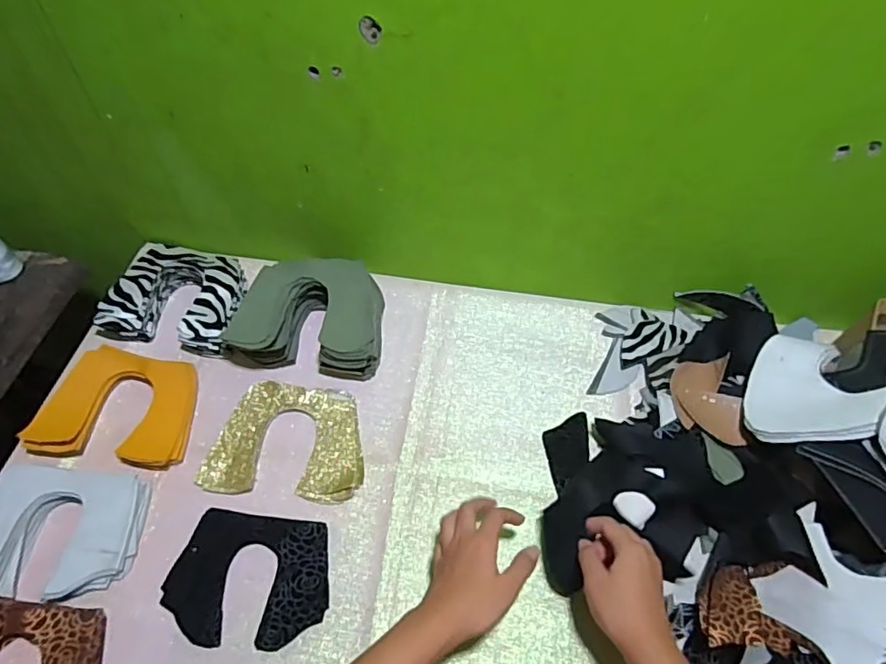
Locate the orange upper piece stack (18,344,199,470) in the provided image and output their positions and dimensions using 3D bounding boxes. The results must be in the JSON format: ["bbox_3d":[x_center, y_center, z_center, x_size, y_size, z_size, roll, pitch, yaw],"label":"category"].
[{"bbox_3d":[-0.365,0.084,0.623,0.164,0.029,0.123,9,64,-2],"label":"orange upper piece stack"}]

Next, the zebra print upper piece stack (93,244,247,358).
[{"bbox_3d":[-0.335,-0.043,0.709,0.162,0.051,0.135,6,55,3],"label":"zebra print upper piece stack"}]

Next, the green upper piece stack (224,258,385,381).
[{"bbox_3d":[-0.165,-0.017,0.680,0.174,0.076,0.133,4,55,2],"label":"green upper piece stack"}]

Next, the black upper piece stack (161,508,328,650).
[{"bbox_3d":[-0.187,0.239,0.543,0.148,0.011,0.117,6,55,3],"label":"black upper piece stack"}]

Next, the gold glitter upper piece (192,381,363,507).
[{"bbox_3d":[-0.171,0.120,0.623,0.168,0.015,0.128,5,55,2],"label":"gold glitter upper piece"}]

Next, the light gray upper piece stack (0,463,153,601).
[{"bbox_3d":[-0.386,0.196,0.548,0.159,0.028,0.120,7,63,-1],"label":"light gray upper piece stack"}]

